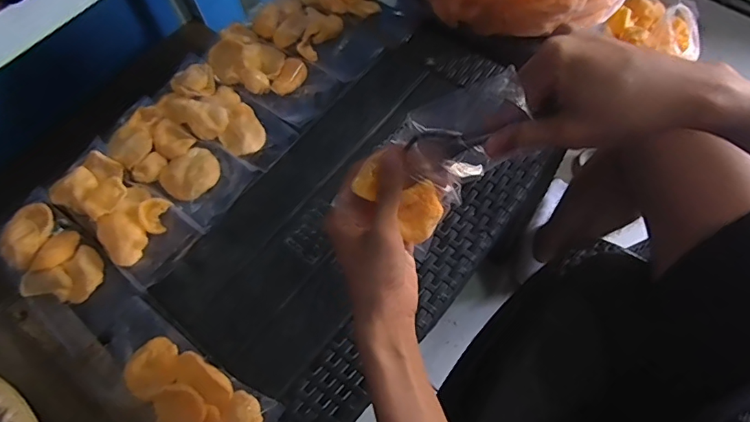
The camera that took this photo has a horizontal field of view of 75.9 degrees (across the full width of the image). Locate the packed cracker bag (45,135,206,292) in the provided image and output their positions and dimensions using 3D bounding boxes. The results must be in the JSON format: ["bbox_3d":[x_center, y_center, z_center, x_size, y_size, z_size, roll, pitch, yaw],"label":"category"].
[{"bbox_3d":[-0.285,0.000,0.540,0.171,0.024,0.086,36,71,18],"label":"packed cracker bag"}]

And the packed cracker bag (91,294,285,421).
[{"bbox_3d":[-0.199,0.168,0.462,0.209,0.024,0.090,30,70,17],"label":"packed cracker bag"}]

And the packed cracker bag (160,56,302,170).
[{"bbox_3d":[-0.190,-0.121,0.593,0.189,0.022,0.078,34,71,18],"label":"packed cracker bag"}]

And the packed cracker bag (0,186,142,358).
[{"bbox_3d":[-0.345,0.061,0.520,0.177,0.021,0.086,37,72,19],"label":"packed cracker bag"}]

